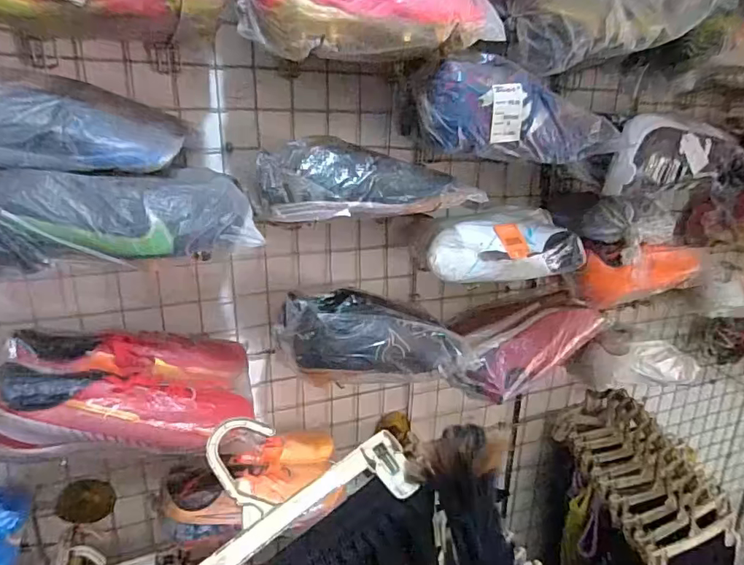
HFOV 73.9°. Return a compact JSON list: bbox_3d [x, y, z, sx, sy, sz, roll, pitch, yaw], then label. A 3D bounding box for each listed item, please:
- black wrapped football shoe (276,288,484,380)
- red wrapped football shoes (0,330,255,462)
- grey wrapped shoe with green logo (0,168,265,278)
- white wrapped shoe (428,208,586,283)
[{"bbox_3d":[0.007,0.067,0.689,0.256,0.085,0.109,-1,18,-9],"label":"black wrapped football shoe"},{"bbox_3d":[-0.278,0.108,0.582,0.252,0.090,0.183,-1,18,-9],"label":"red wrapped football shoes"},{"bbox_3d":[-0.267,-0.068,0.502,0.279,0.086,0.096,-4,18,-18],"label":"grey wrapped shoe with green logo"},{"bbox_3d":[0.181,-0.052,0.705,0.234,0.076,0.090,-6,19,-22],"label":"white wrapped shoe"}]

